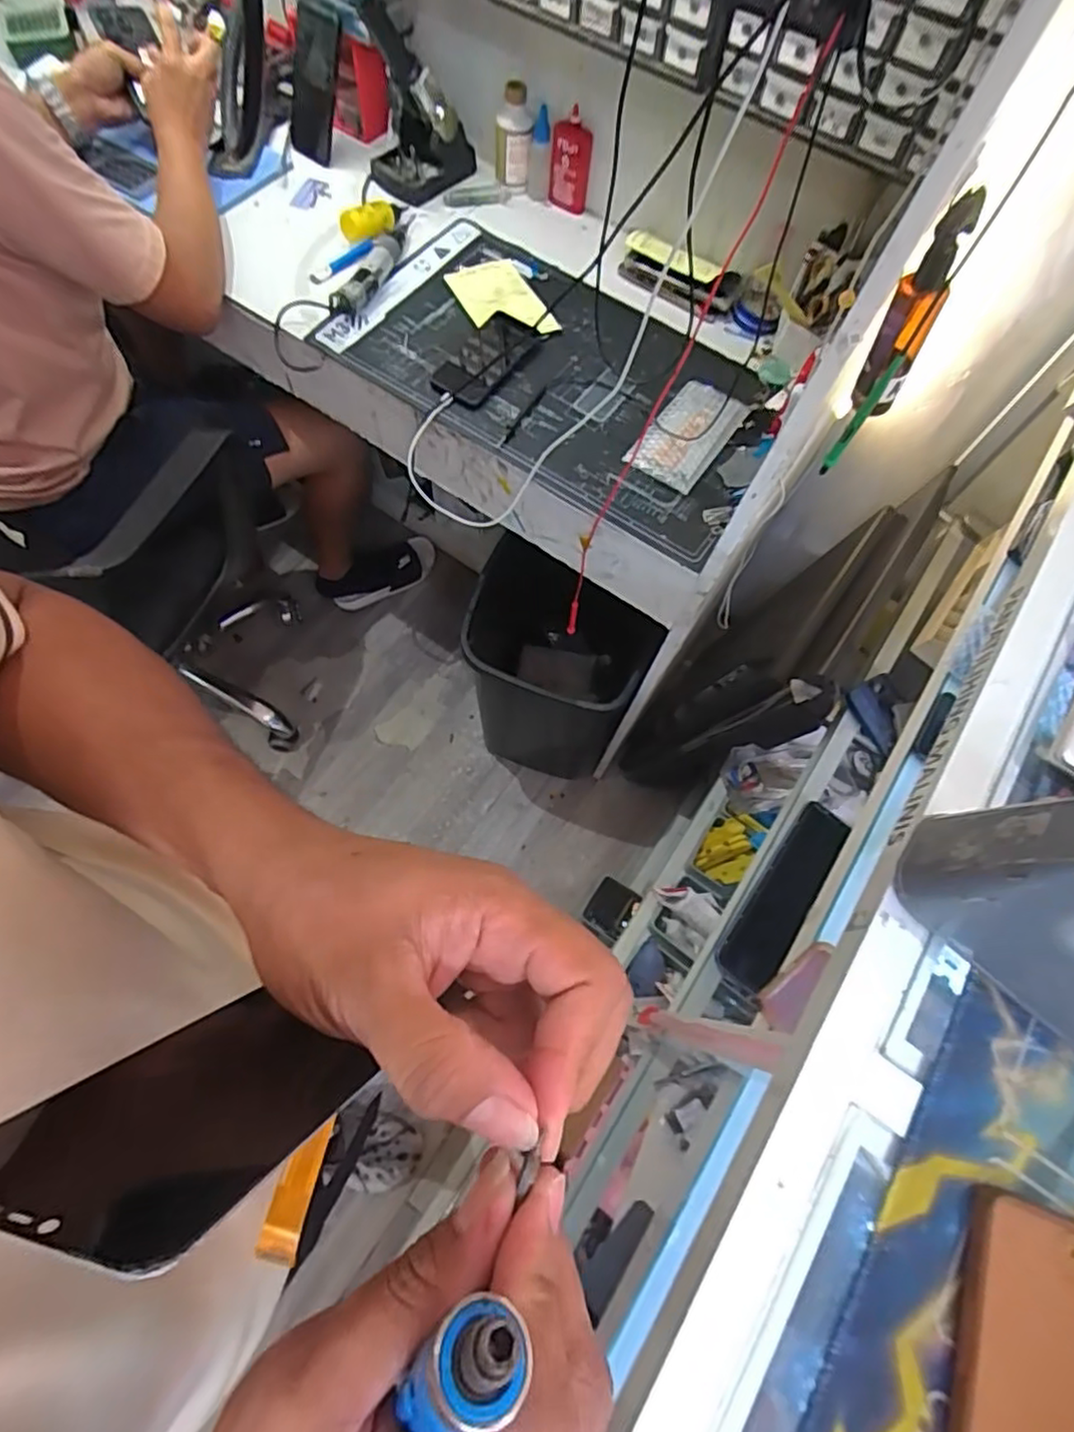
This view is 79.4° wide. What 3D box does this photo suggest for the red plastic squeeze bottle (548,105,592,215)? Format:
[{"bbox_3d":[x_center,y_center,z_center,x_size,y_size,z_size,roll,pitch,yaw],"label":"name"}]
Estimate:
[{"bbox_3d":[0.047,-0.782,0.914,0.058,0.126,0.034,2,68,-3],"label":"red plastic squeeze bottle"}]

